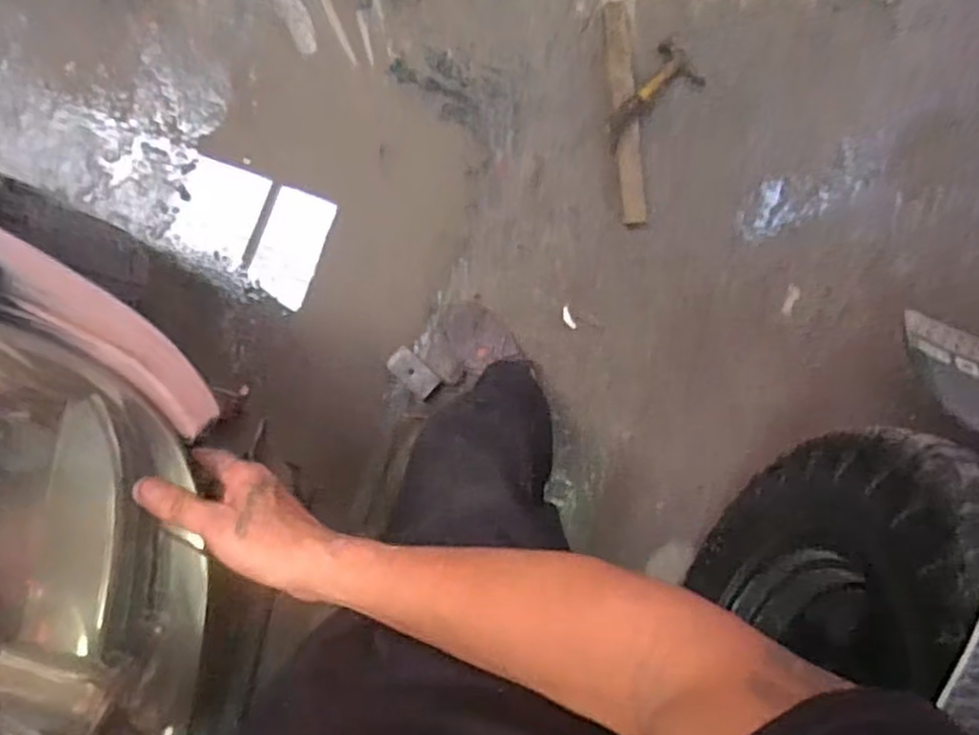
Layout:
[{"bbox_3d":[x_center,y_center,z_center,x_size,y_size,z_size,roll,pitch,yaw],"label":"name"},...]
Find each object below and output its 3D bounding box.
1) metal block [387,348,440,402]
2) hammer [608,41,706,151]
[{"bbox_3d":[-0.138,0.010,1.272,0.097,0.017,0.051,45,86,-2],"label":"metal block"},{"bbox_3d":[0.294,-0.495,1.302,0.108,0.046,0.228,42,86,-2],"label":"hammer"}]

